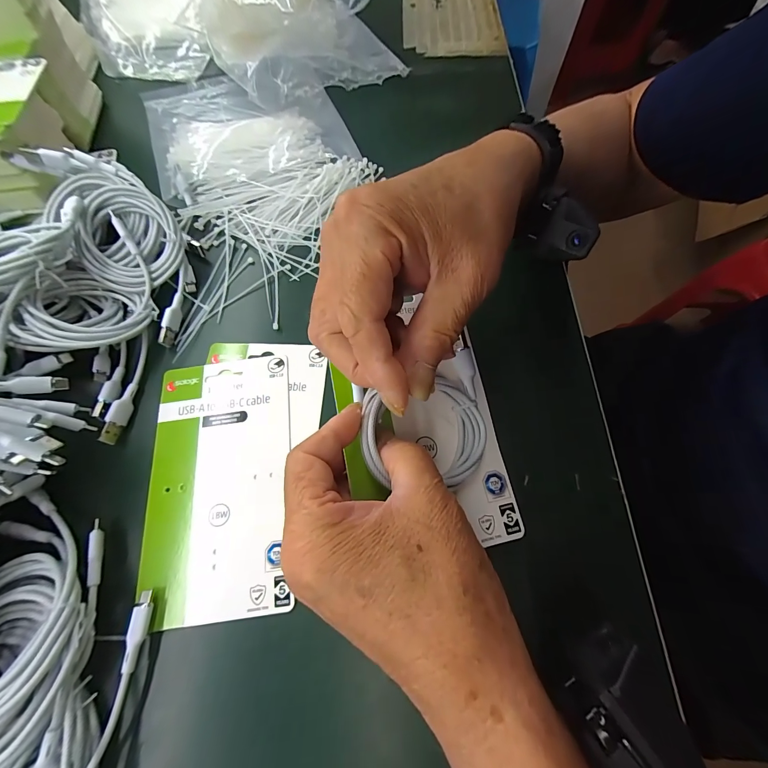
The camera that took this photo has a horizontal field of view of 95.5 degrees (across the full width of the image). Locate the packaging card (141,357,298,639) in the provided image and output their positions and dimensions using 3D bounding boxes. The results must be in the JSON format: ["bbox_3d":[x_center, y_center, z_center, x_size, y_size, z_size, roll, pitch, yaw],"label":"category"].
[{"bbox_3d":[-0.116,0.063,0.246,0.096,0.004,0.176,-7,67,-2],"label":"packaging card"}]

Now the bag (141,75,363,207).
[{"bbox_3d":[-0.155,-0.295,0.387,0.203,0.018,0.200,-19,67,-7],"label":"bag"}]

